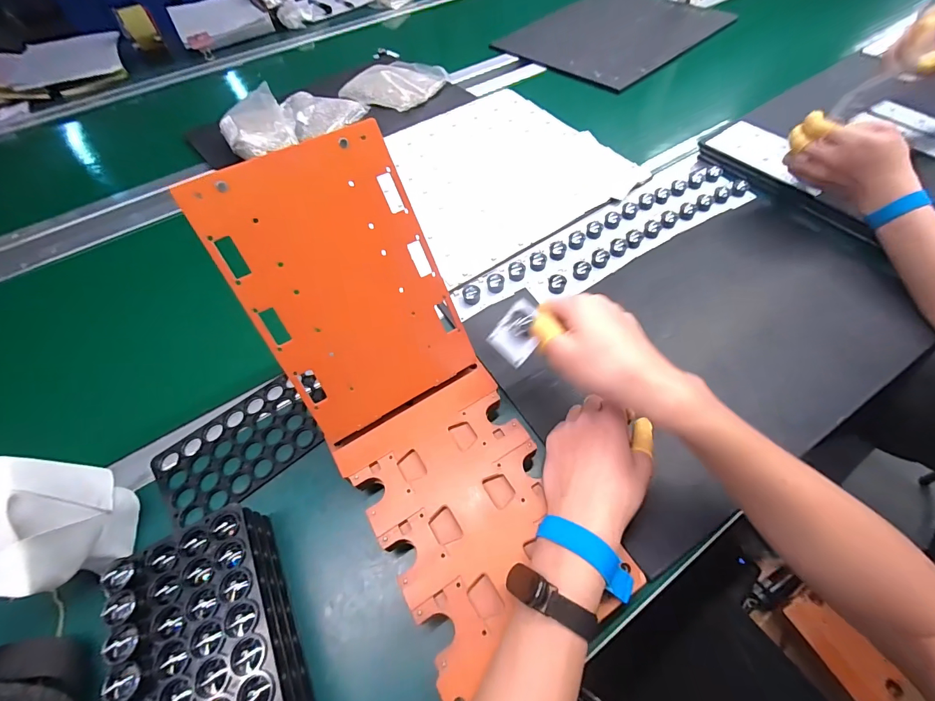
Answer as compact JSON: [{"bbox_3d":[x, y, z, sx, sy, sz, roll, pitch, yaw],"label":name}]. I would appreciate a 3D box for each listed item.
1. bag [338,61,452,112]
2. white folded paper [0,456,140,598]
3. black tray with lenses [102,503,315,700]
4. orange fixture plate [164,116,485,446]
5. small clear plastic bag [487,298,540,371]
[{"bbox_3d":[-0.150,-0.549,0.803,0.175,0.029,0.162,23,62,18],"label":"bag"},{"bbox_3d":[-0.335,0.143,0.318,0.059,0.123,0.101,-10,57,-3],"label":"white folded paper"},{"bbox_3d":[-0.185,0.228,0.285,0.097,0.067,0.194,-27,59,-13],"label":"black tray with lenses"},{"bbox_3d":[-0.099,-0.052,0.341,0.159,0.230,0.007,-29,21,-16],"label":"orange fixture plate"},{"bbox_3d":[0.048,-0.017,0.365,0.042,0.012,0.054,45,100,18],"label":"small clear plastic bag"}]

